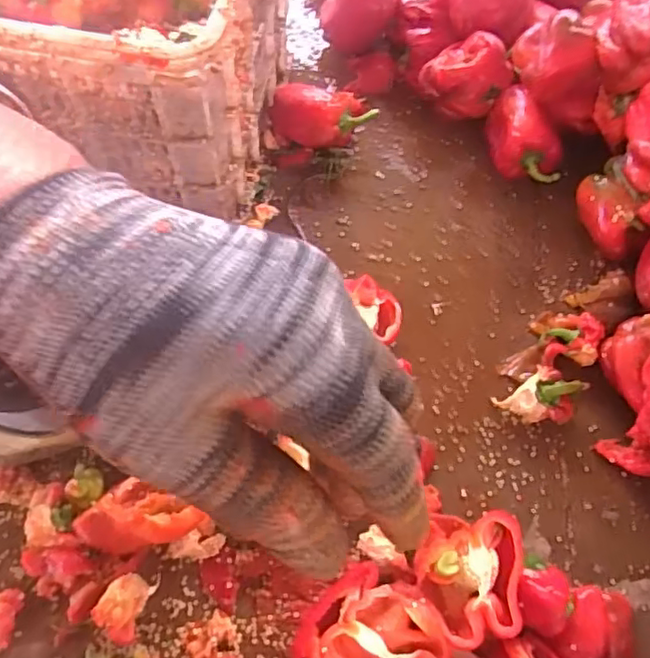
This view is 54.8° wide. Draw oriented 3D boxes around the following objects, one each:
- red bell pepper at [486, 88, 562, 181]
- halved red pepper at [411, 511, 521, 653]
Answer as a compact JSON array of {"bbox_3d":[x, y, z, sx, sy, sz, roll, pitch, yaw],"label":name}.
[{"bbox_3d":[0.254,-0.243,0.810,0.084,0.090,0.106,3,64,0],"label":"red bell pepper"},{"bbox_3d":[0.126,0.220,0.559,0.091,0.042,0.115,8,65,1],"label":"halved red pepper"}]

